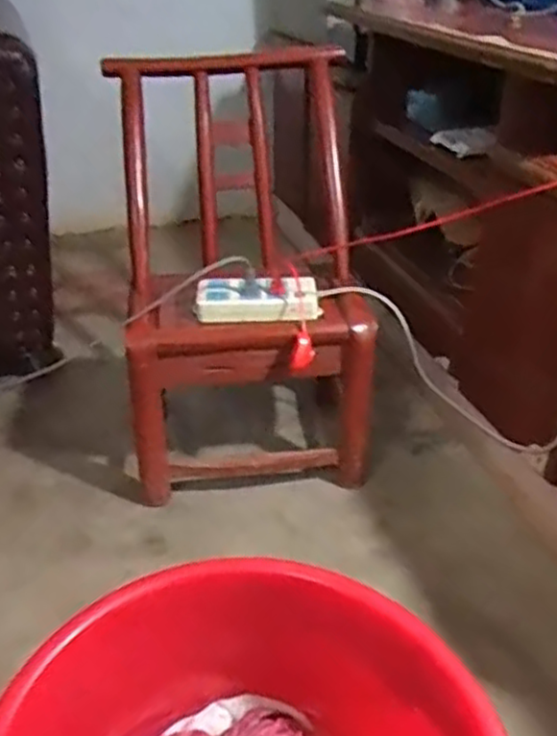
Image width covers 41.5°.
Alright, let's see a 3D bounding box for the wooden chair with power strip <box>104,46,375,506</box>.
[{"bbox_3d":[-0.064,-0.164,1.218,0.367,0.603,0.427,-5,32,-9],"label":"wooden chair with power strip"}]

